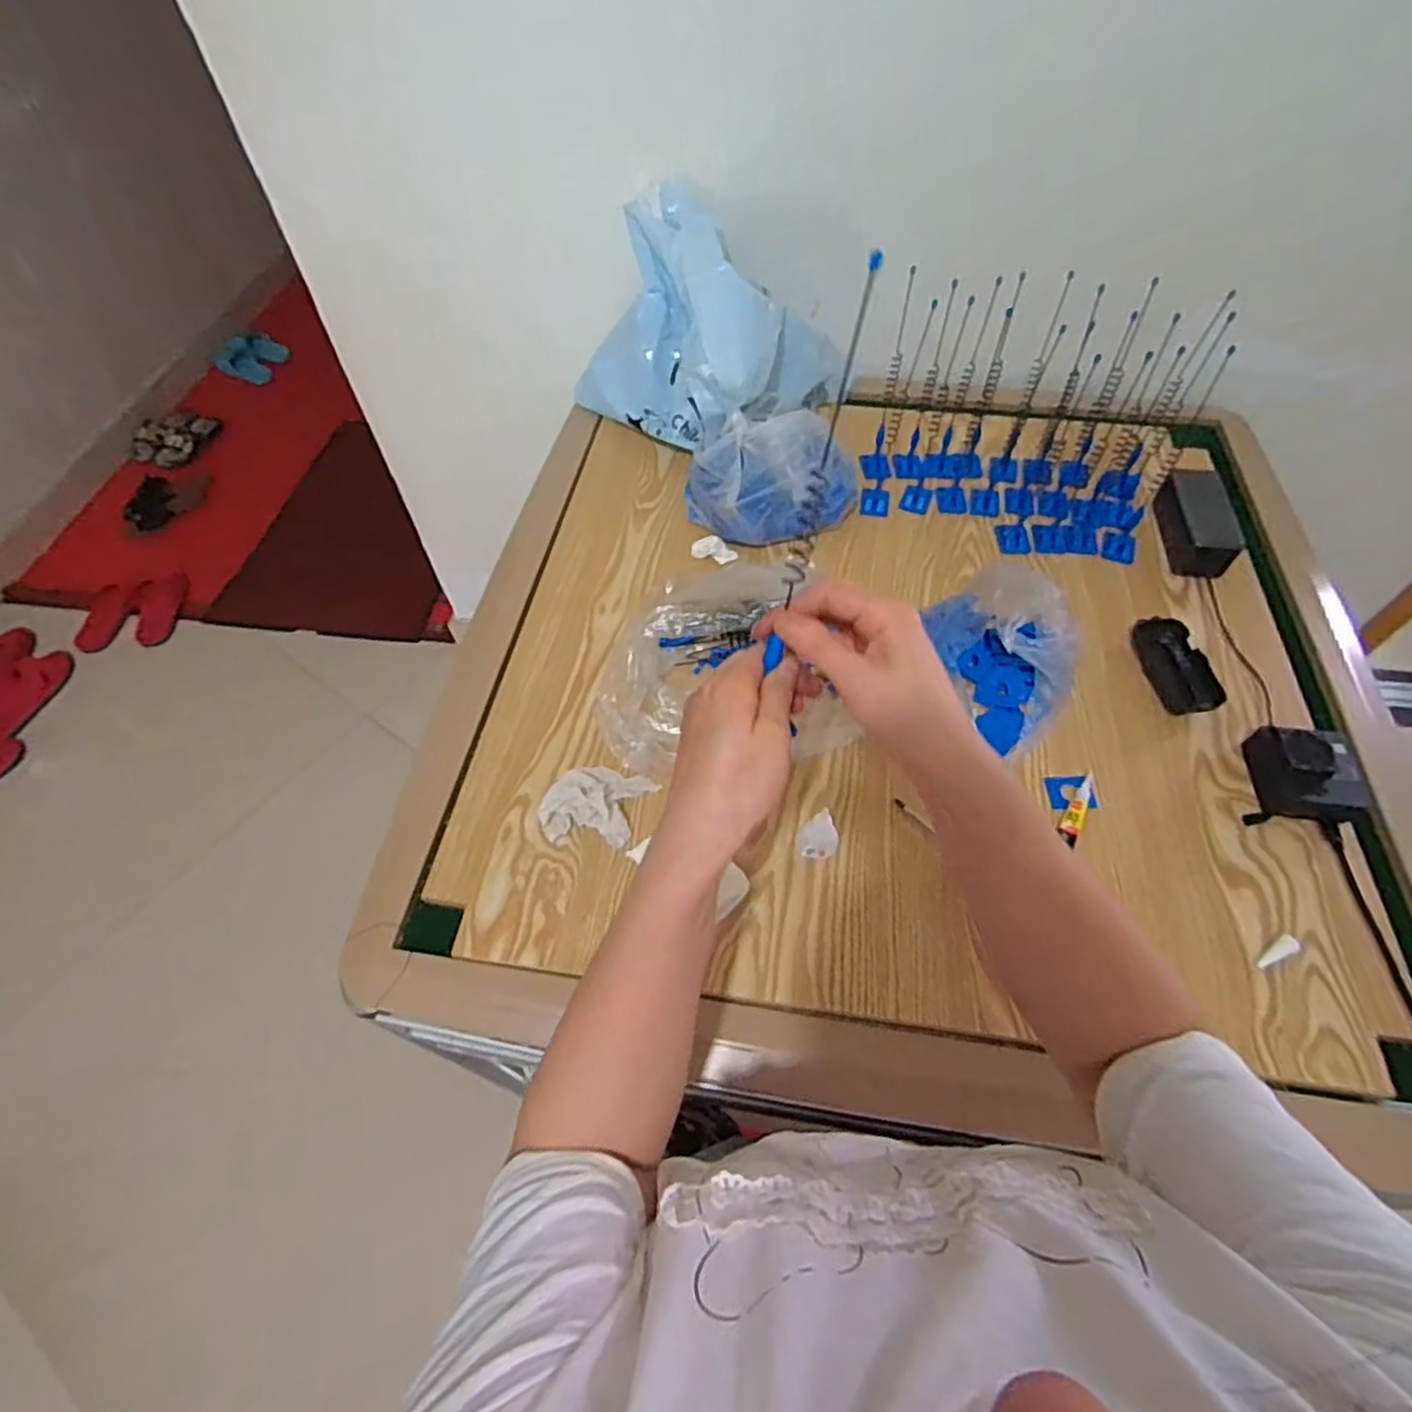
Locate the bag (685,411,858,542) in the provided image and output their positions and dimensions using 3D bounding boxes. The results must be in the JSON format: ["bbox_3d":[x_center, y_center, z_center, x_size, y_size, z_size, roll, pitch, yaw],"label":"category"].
[{"bbox_3d":[0.076,-0.258,0.819,0.167,0.096,0.132,-28,60,-17],"label":"bag"}]

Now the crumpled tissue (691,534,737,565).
[{"bbox_3d":[0.010,-0.179,0.811,0.050,0.020,0.024,18,58,13],"label":"crumpled tissue"}]

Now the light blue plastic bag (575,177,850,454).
[{"bbox_3d":[-0.003,-0.480,0.897,0.297,0.199,0.298,31,62,20],"label":"light blue plastic bag"}]

